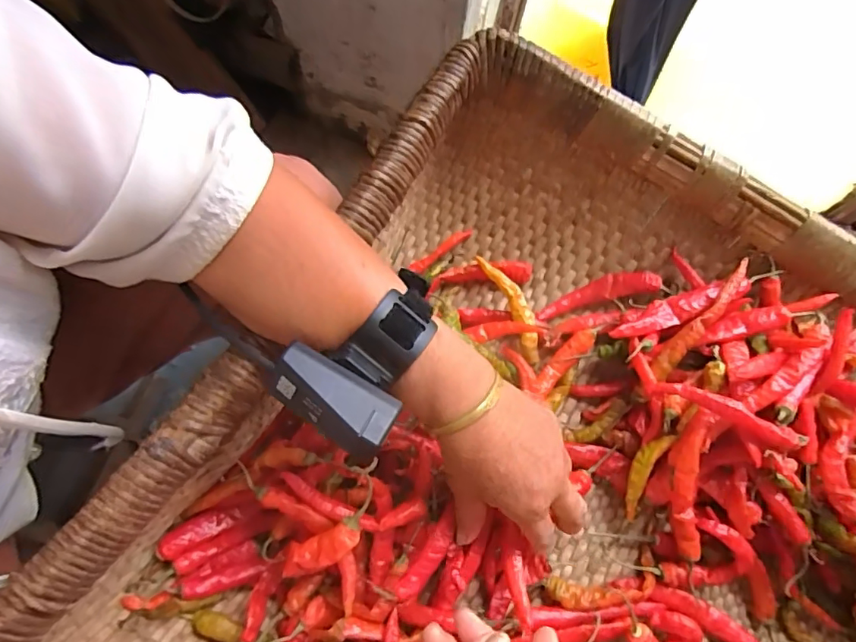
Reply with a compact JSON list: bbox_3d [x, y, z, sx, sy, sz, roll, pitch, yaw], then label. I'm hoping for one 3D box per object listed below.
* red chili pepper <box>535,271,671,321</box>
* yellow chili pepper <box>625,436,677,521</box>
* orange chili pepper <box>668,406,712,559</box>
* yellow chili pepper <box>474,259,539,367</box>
[{"bbox_3d":[0.143,-0.023,0.436,0.104,0.013,0.024,-16,72,13],"label":"red chili pepper"},{"bbox_3d":[0.154,0.111,0.371,0.017,0.009,0.068,23,97,5],"label":"yellow chili pepper"},{"bbox_3d":[0.176,0.111,0.350,0.020,0.016,0.103,2,95,-2],"label":"orange chili pepper"},{"bbox_3d":[0.070,-0.013,0.425,0.021,0.015,0.096,-23,75,-9],"label":"yellow chili pepper"}]

